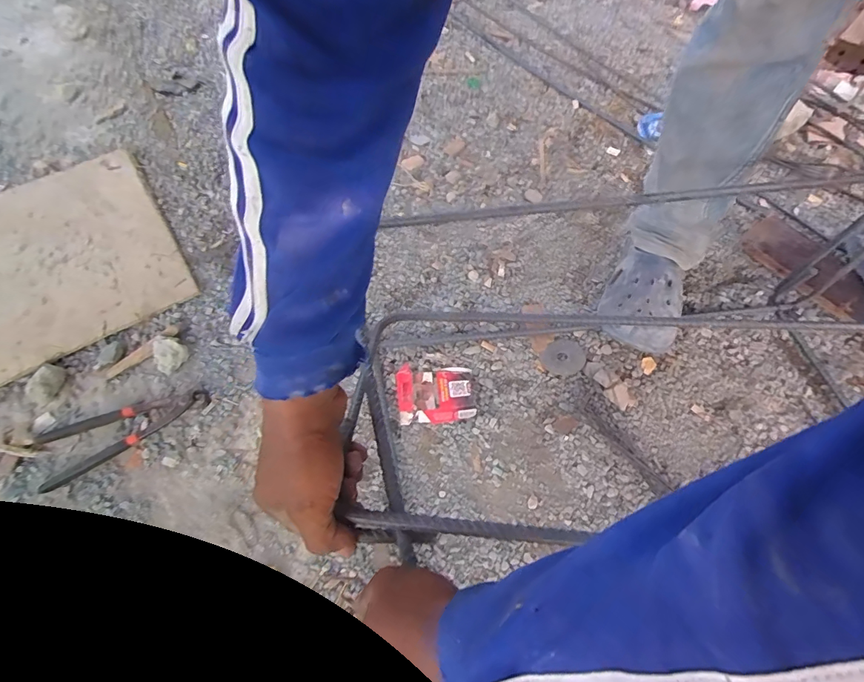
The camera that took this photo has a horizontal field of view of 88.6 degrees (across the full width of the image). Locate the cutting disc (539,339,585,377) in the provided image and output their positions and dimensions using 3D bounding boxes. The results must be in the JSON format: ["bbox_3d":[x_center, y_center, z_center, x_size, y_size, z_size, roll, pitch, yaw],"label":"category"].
[{"bbox_3d":[0.204,0.025,0.683,0.065,0.004,0.059,-43,67,-15],"label":"cutting disc"}]

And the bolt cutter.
[{"bbox_3d":[-0.418,0.116,0.601,0.214,0.018,0.080,-25,65,-13],"label":"bolt cutter"}]

